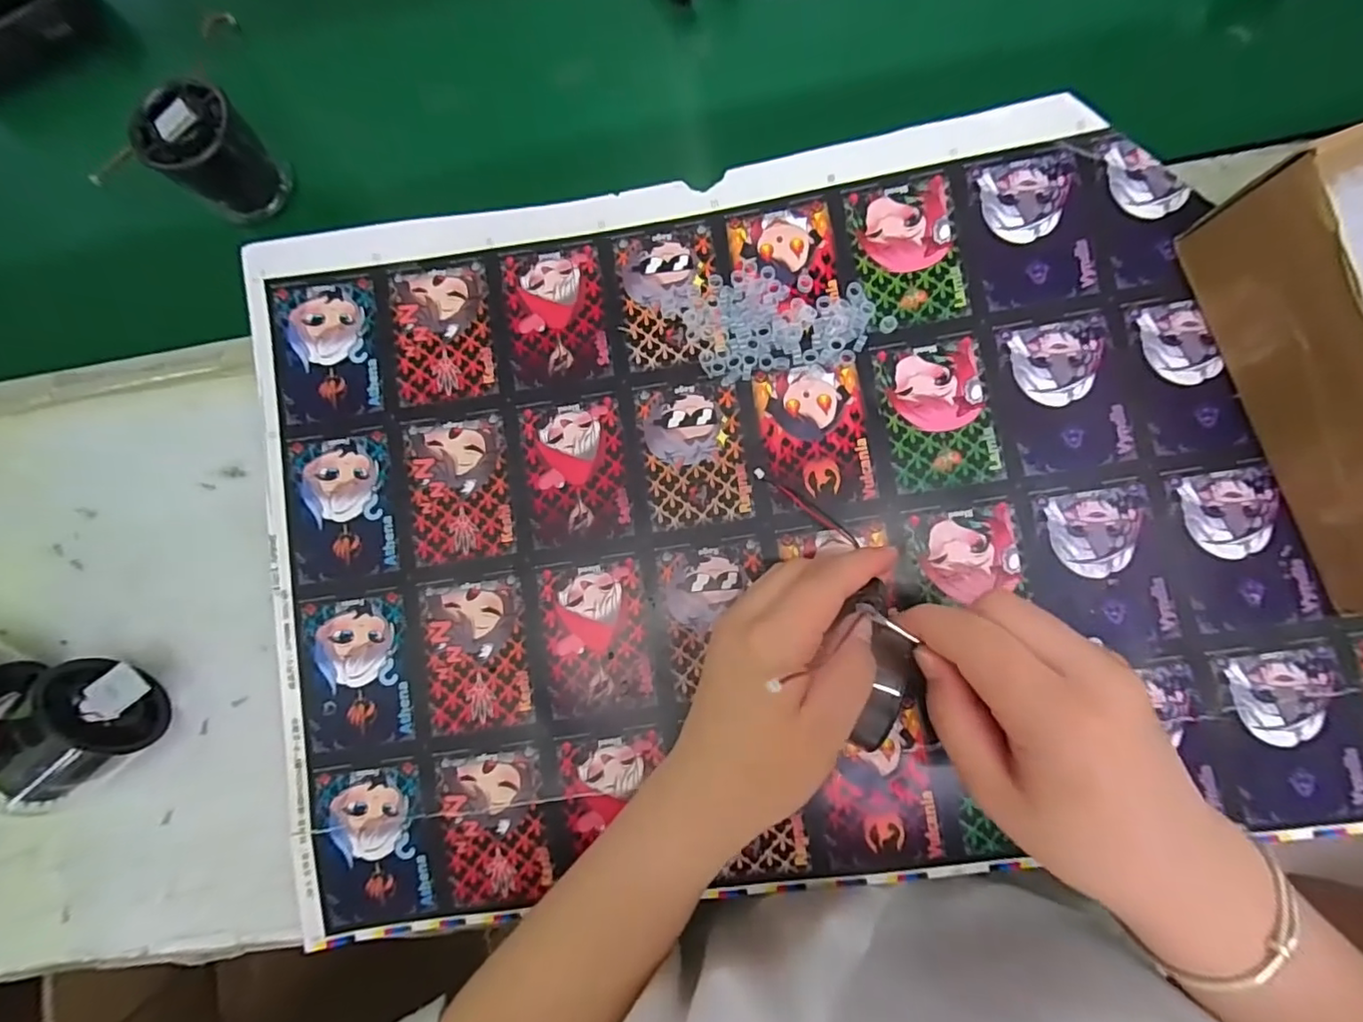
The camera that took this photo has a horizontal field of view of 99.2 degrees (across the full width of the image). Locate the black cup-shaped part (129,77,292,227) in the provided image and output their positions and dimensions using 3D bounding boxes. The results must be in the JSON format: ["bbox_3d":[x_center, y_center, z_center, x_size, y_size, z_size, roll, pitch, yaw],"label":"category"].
[{"bbox_3d":[-0.281,-0.215,0.354,0.043,0.070,0.054,40,89,7],"label":"black cup-shaped part"}]

